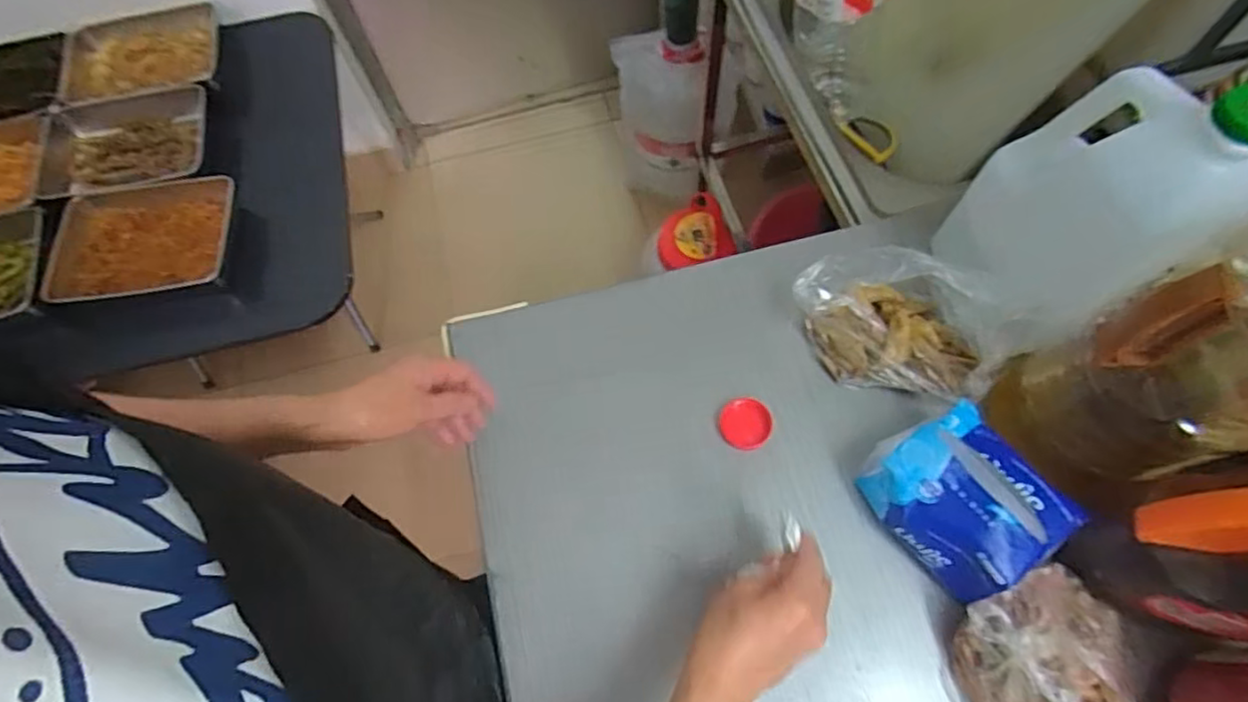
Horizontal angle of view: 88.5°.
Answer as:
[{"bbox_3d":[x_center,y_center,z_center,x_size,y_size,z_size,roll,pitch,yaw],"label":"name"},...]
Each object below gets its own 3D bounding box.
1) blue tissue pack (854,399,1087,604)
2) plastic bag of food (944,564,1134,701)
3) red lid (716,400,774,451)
[{"bbox_3d":[0.254,0.116,0.486,0.094,0.079,0.128,-31,69,-11],"label":"blue tissue pack"},{"bbox_3d":[0.306,0.241,0.434,0.116,0.071,0.156,-21,67,-7],"label":"plastic bag of food"},{"bbox_3d":[0.105,0.063,0.554,0.045,0.006,0.043,-1,66,2],"label":"red lid"}]

